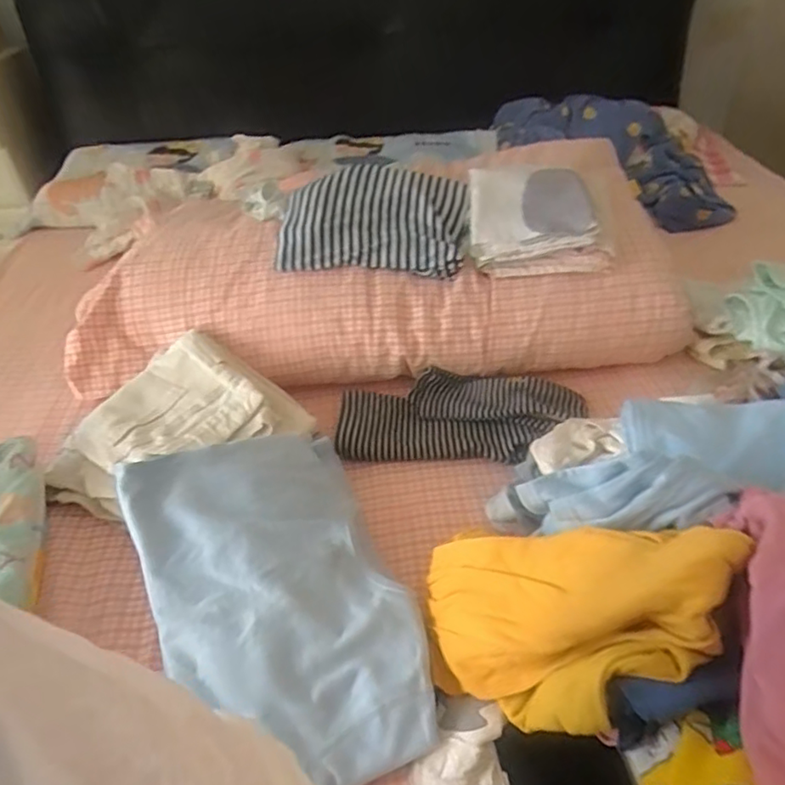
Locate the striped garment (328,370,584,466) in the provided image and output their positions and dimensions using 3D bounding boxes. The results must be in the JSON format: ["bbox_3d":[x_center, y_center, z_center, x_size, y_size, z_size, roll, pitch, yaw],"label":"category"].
[{"bbox_3d":[0.089,0.032,0.767,0.317,0.035,0.139,1,40,6],"label":"striped garment"}]

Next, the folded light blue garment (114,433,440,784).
[{"bbox_3d":[-0.110,0.181,0.539,0.216,0.057,0.344,-18,55,-16],"label":"folded light blue garment"}]

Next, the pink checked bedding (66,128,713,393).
[{"bbox_3d":[-0.021,-0.217,0.921,0.868,0.180,0.419,-5,40,-1],"label":"pink checked bedding"}]

